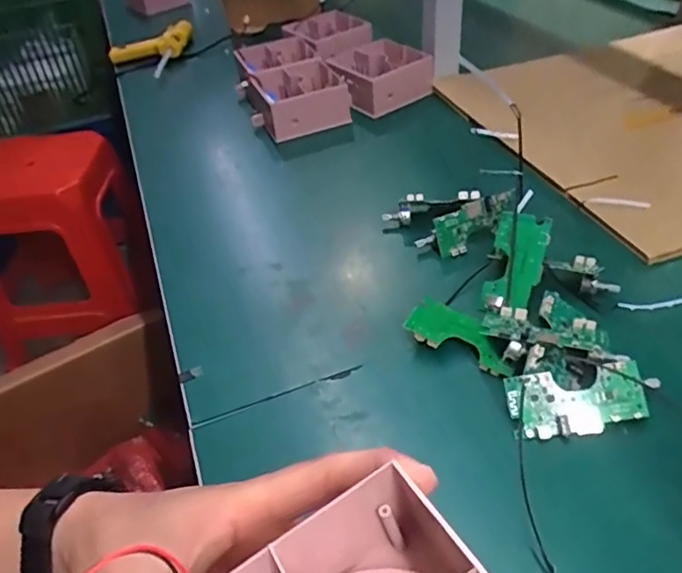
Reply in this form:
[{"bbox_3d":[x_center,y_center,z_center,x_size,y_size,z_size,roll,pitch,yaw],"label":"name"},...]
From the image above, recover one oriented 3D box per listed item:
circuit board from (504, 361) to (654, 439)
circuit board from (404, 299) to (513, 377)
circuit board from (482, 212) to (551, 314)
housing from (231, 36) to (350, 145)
[{"bbox_3d":[0.154,0.074,0.376,0.087,0.007,0.042,-12,82,4],"label":"circuit board"},{"bbox_3d":[0.091,0.035,0.430,0.082,0.010,0.038,24,55,13],"label":"circuit board"},{"bbox_3d":[0.139,-0.019,0.457,0.041,0.019,0.083,12,78,19],"label":"circuit board"},{"bbox_3d":[-0.076,-0.275,0.769,0.111,0.066,0.224,-17,42,-13],"label":"housing"}]

